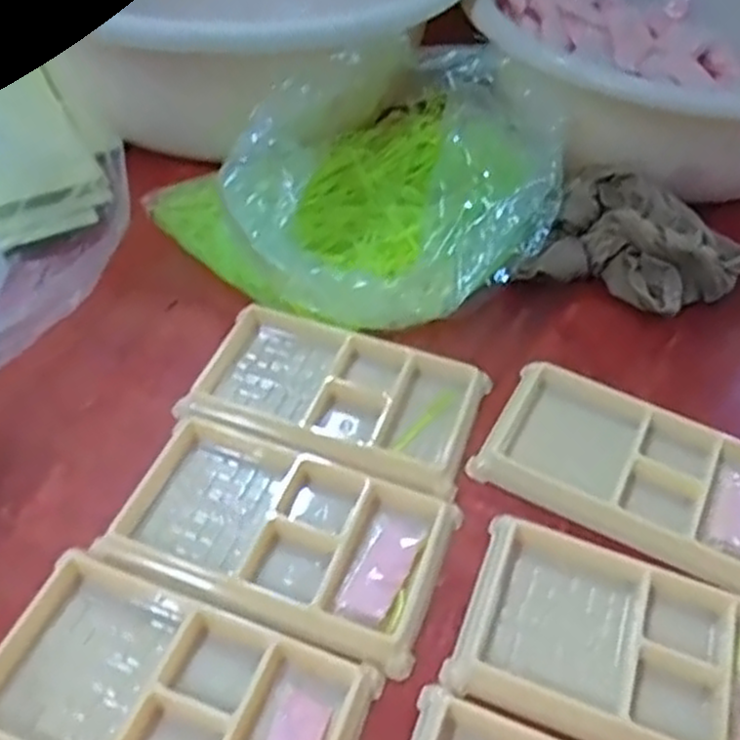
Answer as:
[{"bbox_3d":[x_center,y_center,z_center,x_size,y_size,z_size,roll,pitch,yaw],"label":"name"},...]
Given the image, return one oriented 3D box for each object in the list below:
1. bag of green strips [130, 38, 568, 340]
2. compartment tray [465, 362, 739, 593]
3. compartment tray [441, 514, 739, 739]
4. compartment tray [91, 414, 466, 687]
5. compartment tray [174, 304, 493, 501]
[{"bbox_3d":[0.003,-0.110,0.442,0.214,0.079,0.171,-22,53,-23],"label":"bag of green strips"},{"bbox_3d":[0.124,0.046,0.357,0.135,0.014,0.075,24,50,17],"label":"compartment tray"},{"bbox_3d":[0.105,0.110,0.297,0.133,0.012,0.072,19,48,12],"label":"compartment tray"},{"bbox_3d":[-0.035,0.067,0.326,0.132,0.010,0.076,17,48,11],"label":"compartment tray"},{"bbox_3d":[-0.016,0.012,0.379,0.134,0.013,0.080,17,48,11],"label":"compartment tray"}]

